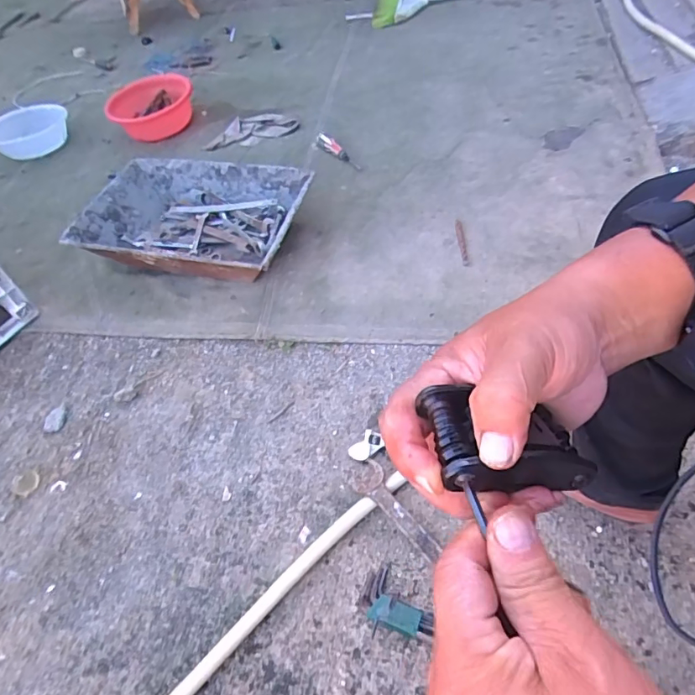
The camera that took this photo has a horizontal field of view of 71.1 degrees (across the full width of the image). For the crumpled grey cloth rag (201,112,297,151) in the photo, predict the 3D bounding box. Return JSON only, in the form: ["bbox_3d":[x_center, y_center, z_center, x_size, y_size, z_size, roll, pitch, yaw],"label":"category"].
[{"bbox_3d":[-0.255,-0.582,1.301,0.241,0.045,0.112,-6,46,13],"label":"crumpled grey cloth rag"}]

